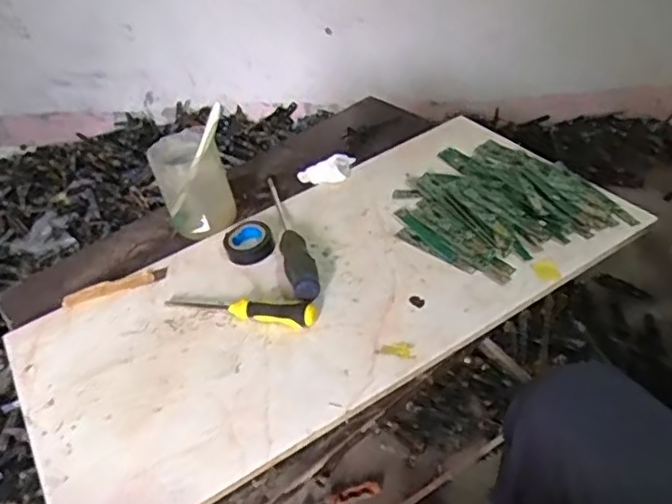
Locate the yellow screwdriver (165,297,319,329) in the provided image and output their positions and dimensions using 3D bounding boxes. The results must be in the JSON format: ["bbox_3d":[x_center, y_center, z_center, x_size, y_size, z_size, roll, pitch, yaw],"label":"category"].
[{"bbox_3d":[-0.095,0.053,0.631,0.161,0.023,0.023,4,41,18],"label":"yellow screwdriver"}]

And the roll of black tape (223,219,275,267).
[{"bbox_3d":[-0.095,-0.010,0.708,0.053,0.018,0.059,-13,39,-2],"label":"roll of black tape"}]

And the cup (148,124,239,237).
[{"bbox_3d":[-0.162,-0.081,0.735,0.077,0.110,0.078,-7,39,6],"label":"cup"}]

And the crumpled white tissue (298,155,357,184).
[{"bbox_3d":[-0.014,-0.096,0.775,0.075,0.027,0.023,-12,37,20],"label":"crumpled white tissue"}]

